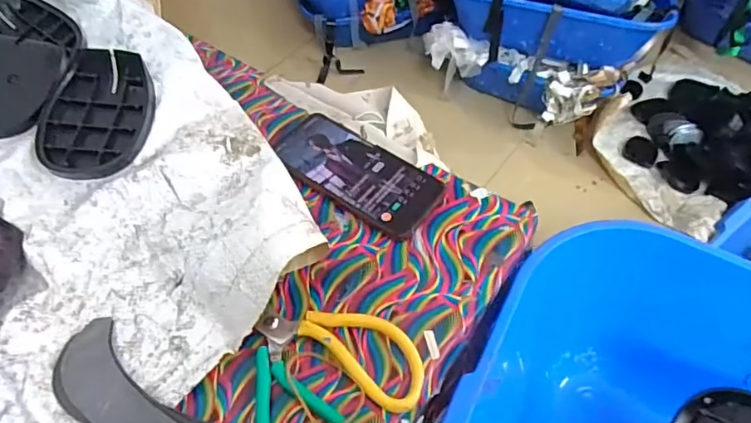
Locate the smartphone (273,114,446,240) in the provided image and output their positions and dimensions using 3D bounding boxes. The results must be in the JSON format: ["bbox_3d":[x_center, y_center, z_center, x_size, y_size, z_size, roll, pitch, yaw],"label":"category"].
[{"bbox_3d":[-0.020,-0.039,0.488,0.165,0.008,0.075,31,58,21],"label":"smartphone"}]

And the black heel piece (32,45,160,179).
[{"bbox_3d":[-0.258,-0.090,0.480,0.090,0.021,0.124,11,72,-5],"label":"black heel piece"}]

